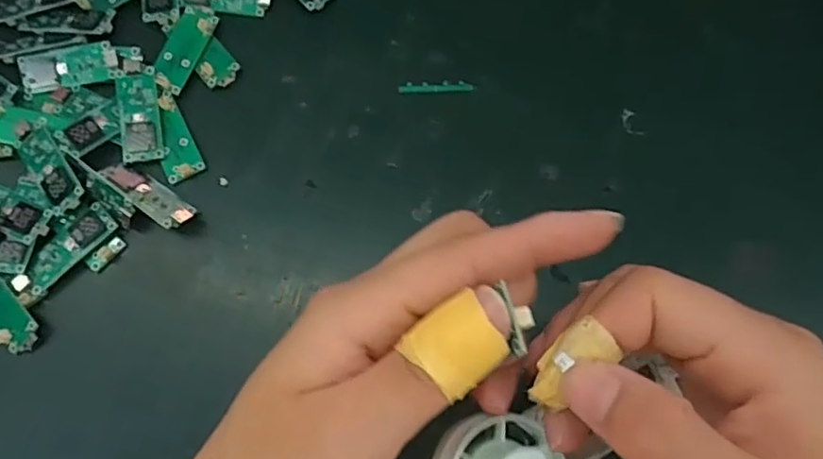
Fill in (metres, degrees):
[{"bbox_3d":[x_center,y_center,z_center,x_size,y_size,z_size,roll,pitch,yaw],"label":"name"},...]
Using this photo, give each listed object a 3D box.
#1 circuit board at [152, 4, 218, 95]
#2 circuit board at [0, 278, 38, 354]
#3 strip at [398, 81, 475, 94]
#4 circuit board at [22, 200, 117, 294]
[{"bbox_3d":[-0.117,-0.093,0.310,0.019,0.004,0.047,22,76,6],"label":"circuit board"},{"bbox_3d":[-0.191,0.036,0.280,0.018,0.009,0.050,-43,78,-11],"label":"circuit board"},{"bbox_3d":[0.012,-0.073,0.308,0.037,0.004,0.006,-2,76,0],"label":"strip"},{"bbox_3d":[-0.161,0.009,0.285,0.017,0.004,0.048,42,79,11],"label":"circuit board"}]

